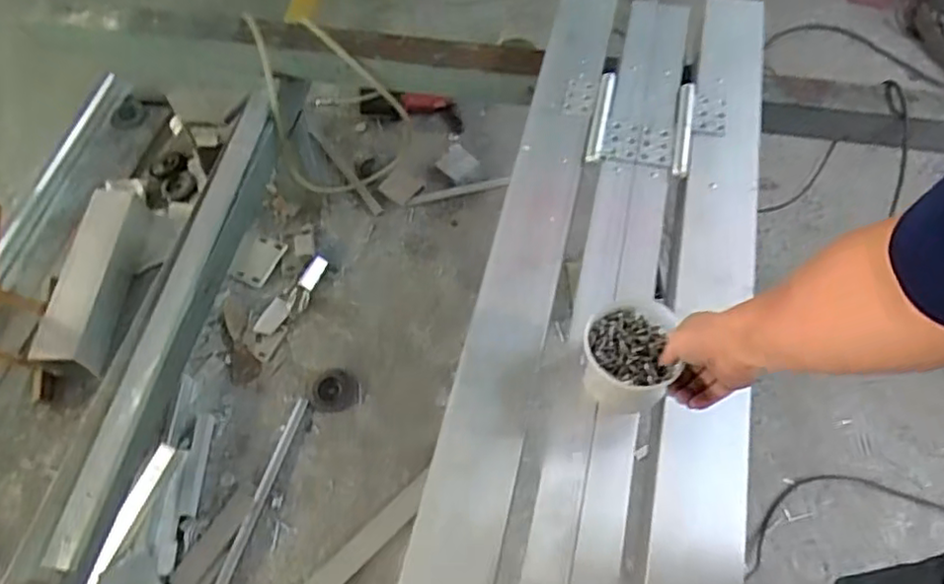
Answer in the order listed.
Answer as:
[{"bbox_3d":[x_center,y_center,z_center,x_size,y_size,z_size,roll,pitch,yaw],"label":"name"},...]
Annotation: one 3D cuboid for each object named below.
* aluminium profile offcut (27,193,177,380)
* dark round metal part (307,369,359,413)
[{"bbox_3d":[-0.867,-0.029,1.528,0.199,0.125,0.452,9,68,12],"label":"aluminium profile offcut"},{"bbox_3d":[-0.300,0.212,1.424,0.104,0.025,0.109,-1,59,2],"label":"dark round metal part"}]

